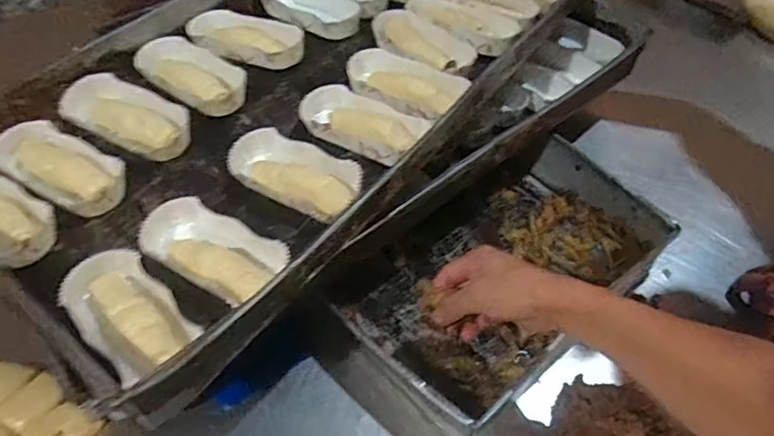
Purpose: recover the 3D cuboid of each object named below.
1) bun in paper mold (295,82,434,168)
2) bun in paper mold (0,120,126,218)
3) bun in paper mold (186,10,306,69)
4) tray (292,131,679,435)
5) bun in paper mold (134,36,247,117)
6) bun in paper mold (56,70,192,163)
[{"bbox_3d":[-0.031,-0.100,0.581,0.134,0.026,0.061,29,56,19],"label":"bun in paper mold"},{"bbox_3d":[-0.320,-0.048,0.549,0.138,0.033,0.069,28,56,18],"label":"bun in paper mold"},{"bbox_3d":[-0.168,-0.214,0.666,0.136,0.029,0.053,10,52,5],"label":"bun in paper mold"},{"bbox_3d":[0.117,0.063,0.633,0.391,0.077,0.229,-34,60,-26],"label":"tray"},{"bbox_3d":[-0.216,-0.161,0.635,0.146,0.030,0.066,31,57,20],"label":"bun in paper mold"},{"bbox_3d":[-0.275,-0.107,0.597,0.143,0.033,0.070,20,54,13],"label":"bun in paper mold"}]

